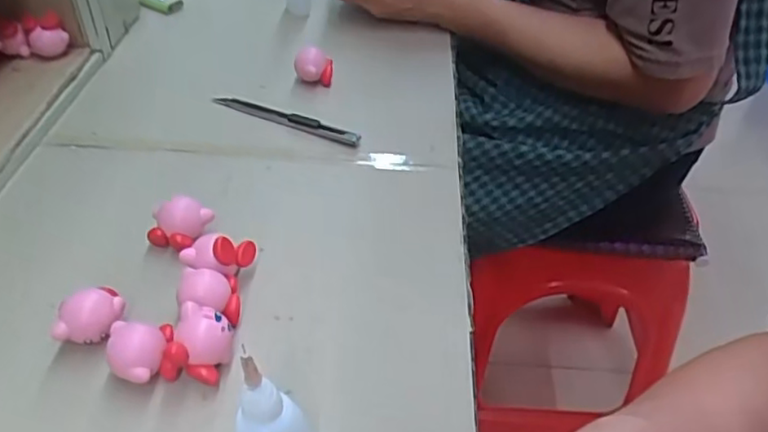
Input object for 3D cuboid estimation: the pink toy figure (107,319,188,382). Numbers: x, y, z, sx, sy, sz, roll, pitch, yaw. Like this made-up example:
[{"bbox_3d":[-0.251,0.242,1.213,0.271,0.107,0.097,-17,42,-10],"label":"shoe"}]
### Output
[{"bbox_3d":[-0.123,0.069,0.337,0.037,0.024,0.035,1,40,-1],"label":"pink toy figure"}]

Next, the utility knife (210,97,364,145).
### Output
[{"bbox_3d":[-0.082,-0.080,0.528,0.137,0.016,0.011,22,45,19],"label":"utility knife"}]

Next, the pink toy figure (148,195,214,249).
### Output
[{"bbox_3d":[-0.131,0.003,0.413,0.031,0.025,0.027,19,44,16],"label":"pink toy figure"}]

